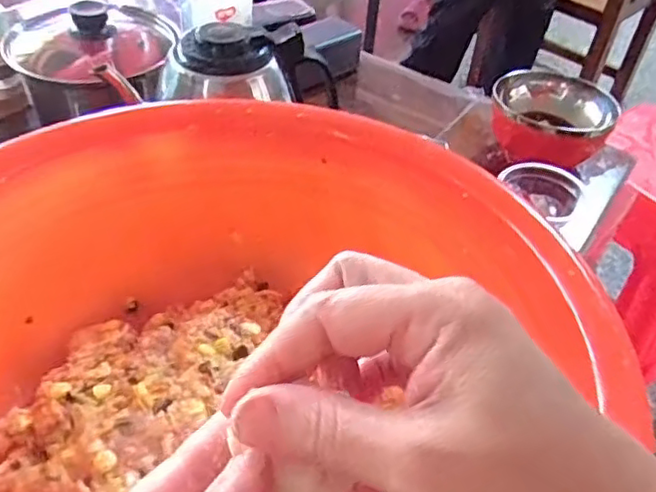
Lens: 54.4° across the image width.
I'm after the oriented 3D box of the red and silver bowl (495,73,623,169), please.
[{"bbox_3d":[0.227,-0.133,0.645,0.110,0.057,0.096,31,48,24],"label":"red and silver bowl"}]

